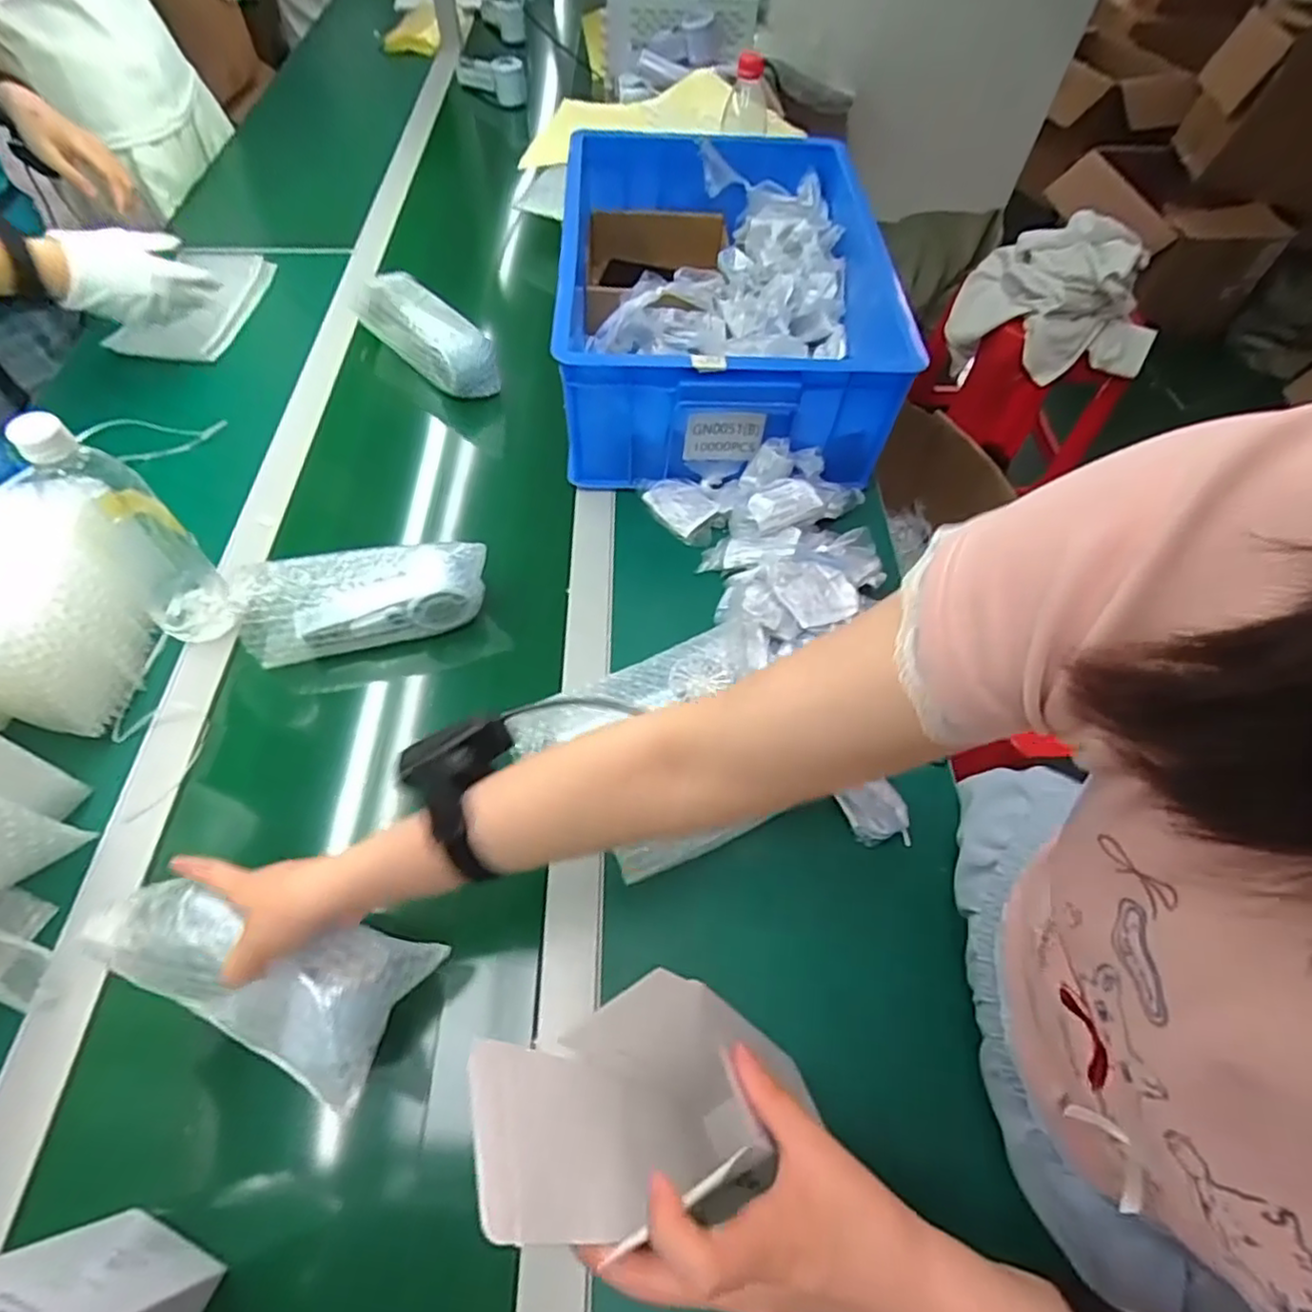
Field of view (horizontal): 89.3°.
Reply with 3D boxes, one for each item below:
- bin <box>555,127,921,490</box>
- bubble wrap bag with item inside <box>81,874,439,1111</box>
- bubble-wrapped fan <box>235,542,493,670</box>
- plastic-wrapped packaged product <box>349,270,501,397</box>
[{"bbox_3d":[0.076,-0.419,0.786,0.366,0.154,0.452,2,59,0],"label":"bin"},{"bbox_3d":[-0.250,0.195,0.409,0.200,0.045,0.086,14,60,6],"label":"bubble wrap bag with item inside"},{"bbox_3d":[-0.260,-0.055,0.602,0.207,0.067,0.066,-12,60,-9],"label":"bubble-wrapped fan"},{"bbox_3d":[-0.284,-0.388,0.809,0.209,0.074,0.074,41,66,21],"label":"plastic-wrapped packaged product"}]

